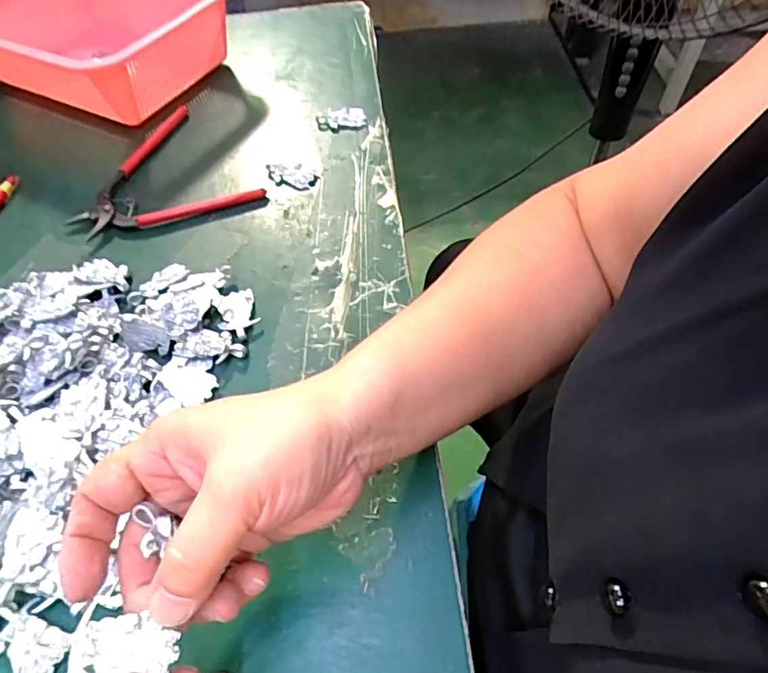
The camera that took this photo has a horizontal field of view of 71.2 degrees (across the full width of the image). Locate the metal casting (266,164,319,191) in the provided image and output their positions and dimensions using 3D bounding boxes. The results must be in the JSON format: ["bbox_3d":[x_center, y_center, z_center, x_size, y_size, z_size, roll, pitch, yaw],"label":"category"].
[{"bbox_3d":[-0.076,-0.131,0.439,0.045,0.006,0.022,14,56,13],"label":"metal casting"}]

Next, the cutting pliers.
[{"bbox_3d":[-0.193,-0.129,0.443,0.133,0.011,0.151,-34,59,-20],"label":"cutting pliers"}]

